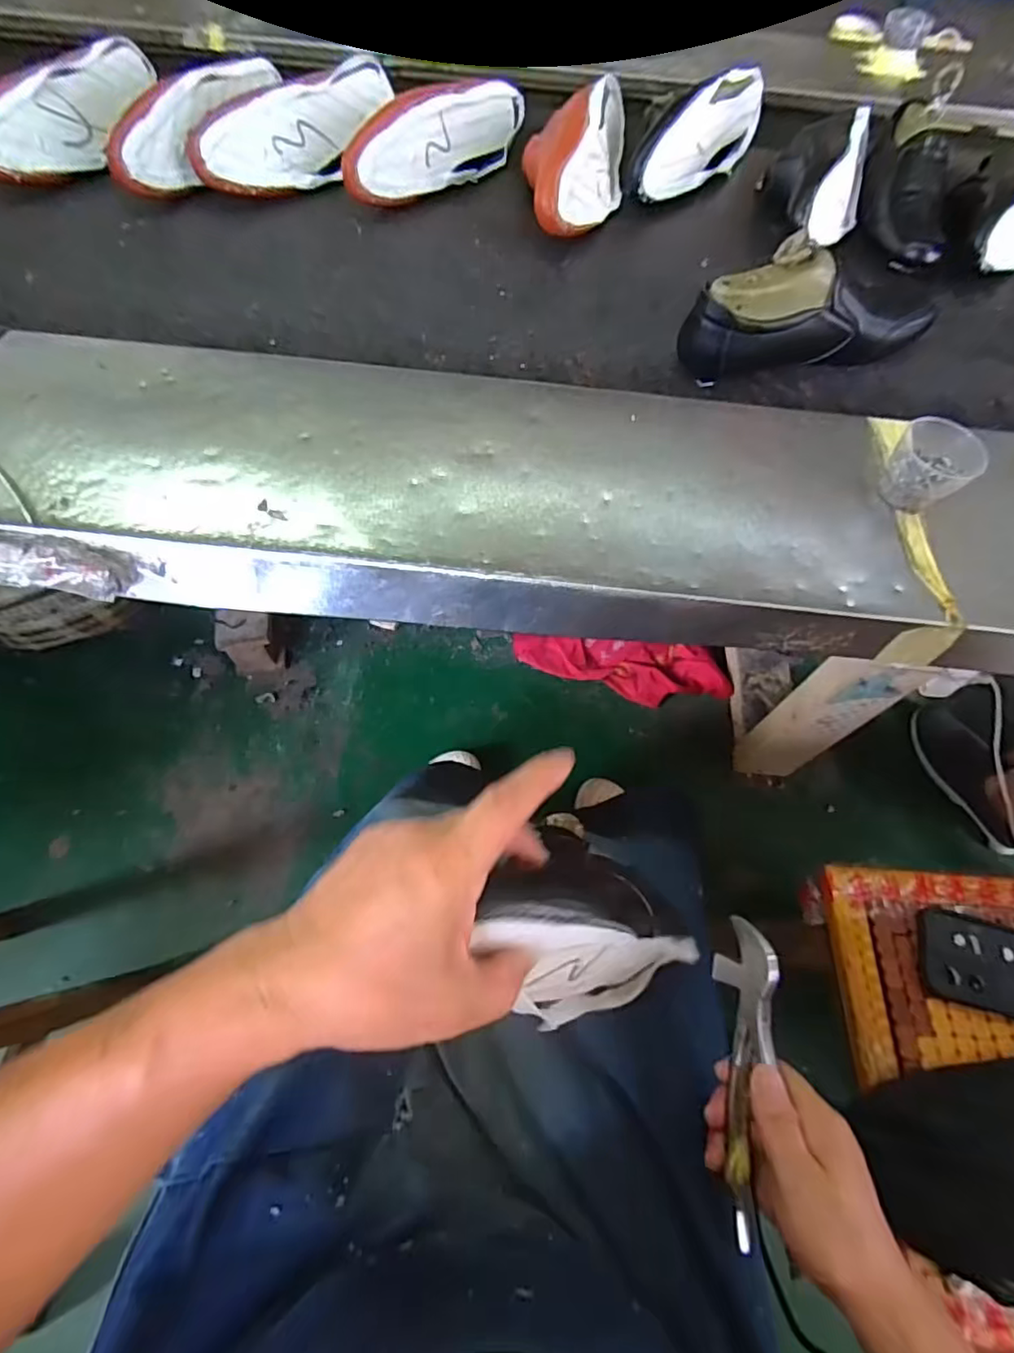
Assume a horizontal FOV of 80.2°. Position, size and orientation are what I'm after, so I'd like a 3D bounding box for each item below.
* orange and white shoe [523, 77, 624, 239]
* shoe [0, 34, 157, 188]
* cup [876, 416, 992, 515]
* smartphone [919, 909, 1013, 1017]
[{"bbox_3d":[0.084,-0.630,0.735,0.122,0.085,0.261,6,65,1],"label":"orange and white shoe"},{"bbox_3d":[-0.530,-0.698,0.737,0.089,0.071,0.278,23,66,9],"label":"shoe"},{"bbox_3d":[0.337,-0.168,0.485,0.050,0.051,0.060,-34,70,-16],"label":"cup"},{"bbox_3d":[0.476,0.276,0.562,0.169,0.012,0.077,15,65,5],"label":"smartphone"}]

